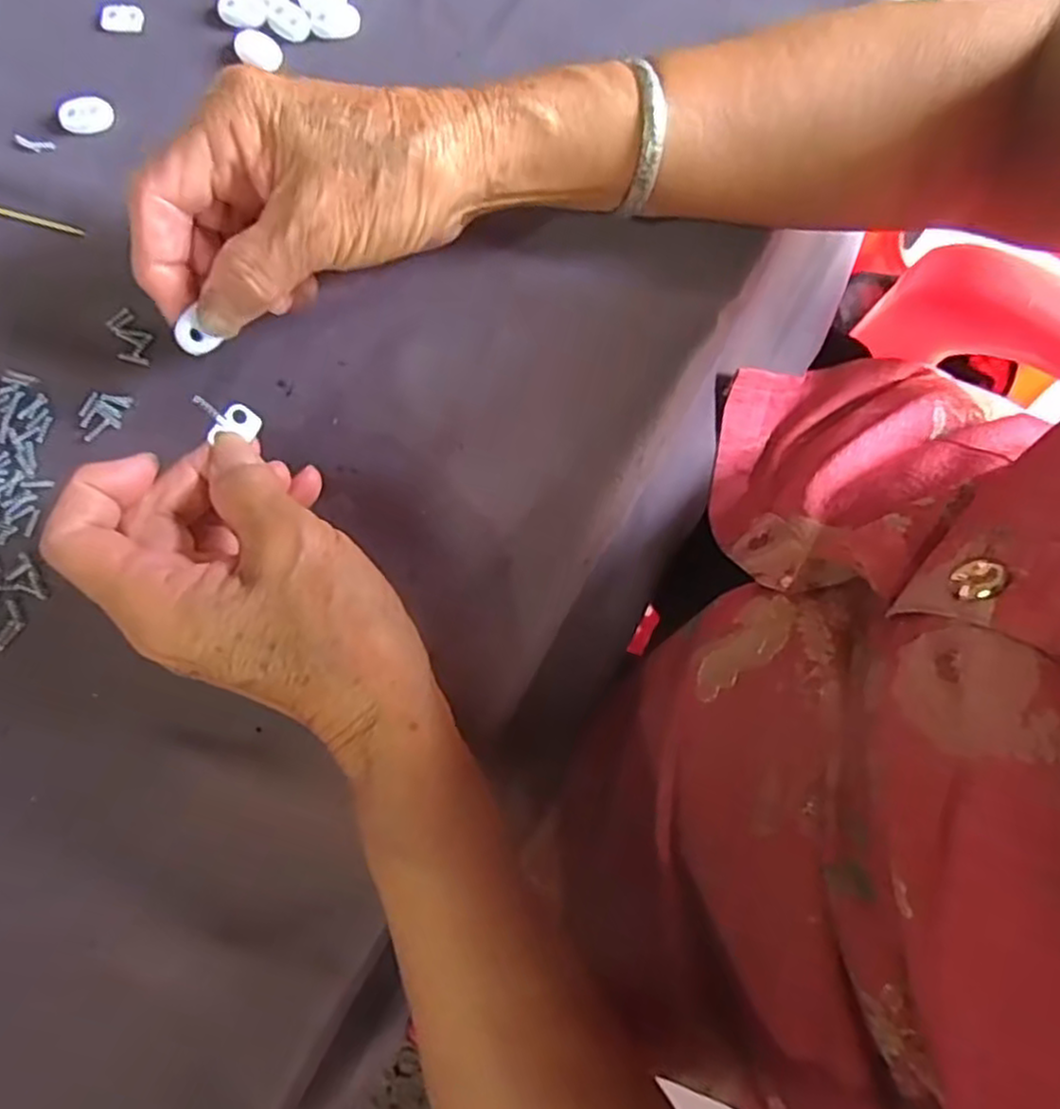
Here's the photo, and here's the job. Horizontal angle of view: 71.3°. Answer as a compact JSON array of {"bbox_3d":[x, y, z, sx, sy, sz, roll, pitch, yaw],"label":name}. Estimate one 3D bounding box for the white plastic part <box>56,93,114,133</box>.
[{"bbox_3d":[-0.200,-0.198,0.332,0.023,0.006,0.016,-6,78,-2],"label":"white plastic part"}]

